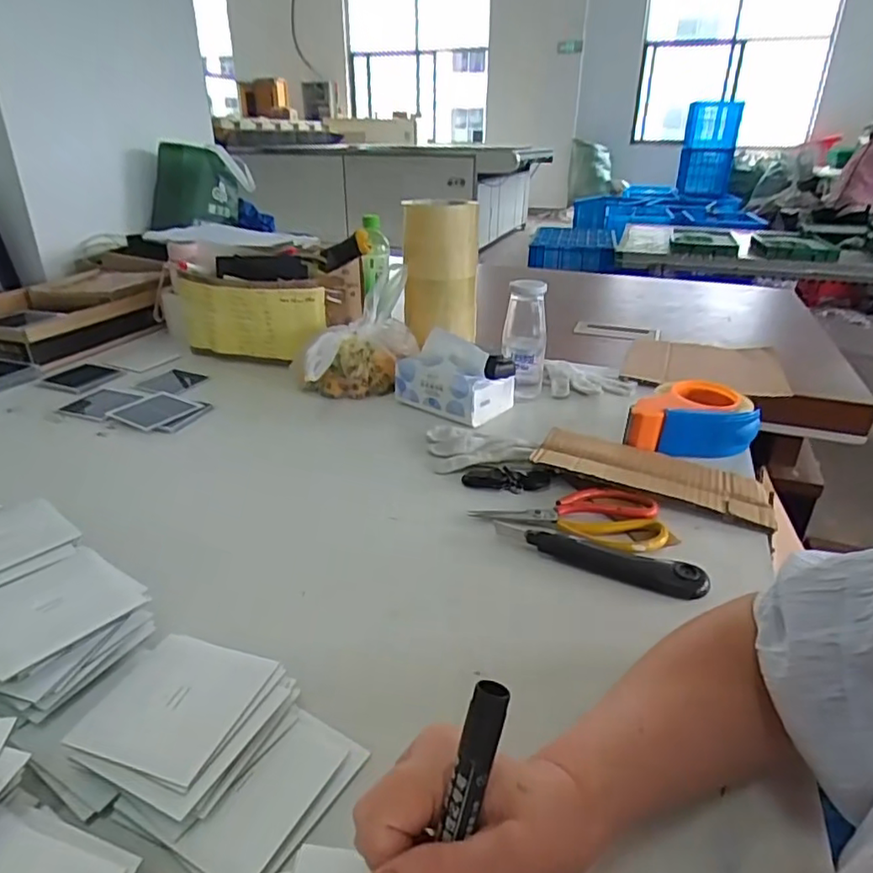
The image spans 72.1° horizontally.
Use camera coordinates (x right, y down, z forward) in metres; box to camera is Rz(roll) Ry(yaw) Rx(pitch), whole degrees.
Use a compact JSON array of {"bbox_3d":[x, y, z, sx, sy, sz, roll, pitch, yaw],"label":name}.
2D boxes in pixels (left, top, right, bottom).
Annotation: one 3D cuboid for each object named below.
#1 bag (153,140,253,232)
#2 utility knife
[{"bbox_3d":[-0.578,-0.612,1.468,0.250,0.181,0.144,-8,28,-17],"label":"bag"},{"bbox_3d":[0.140,0.105,0.535,0.186,0.016,0.029,14,30,24],"label":"utility knife"}]

